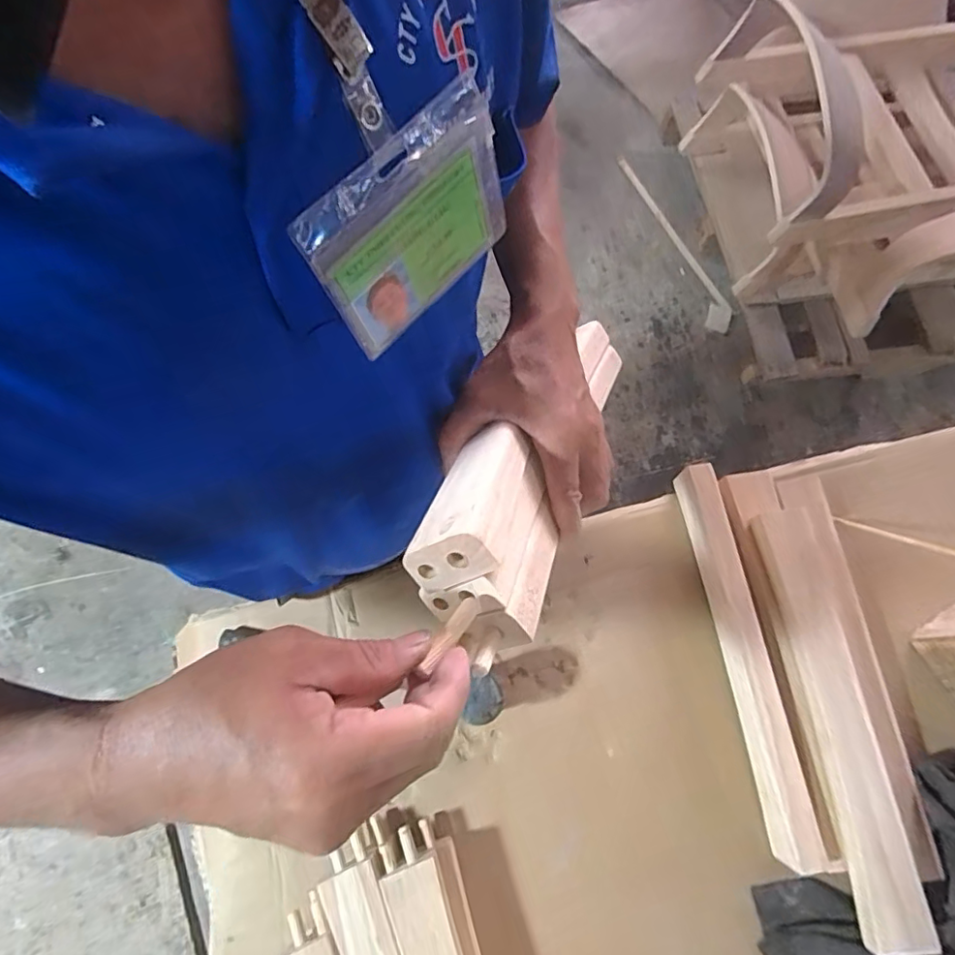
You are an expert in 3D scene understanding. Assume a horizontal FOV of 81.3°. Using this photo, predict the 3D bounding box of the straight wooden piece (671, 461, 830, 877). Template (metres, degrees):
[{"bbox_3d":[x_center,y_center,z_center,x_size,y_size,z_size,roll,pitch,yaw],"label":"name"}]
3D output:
[{"bbox_3d":[0.261,0.167,0.551,0.032,0.052,0.367,-8,72,-2],"label":"straight wooden piece"}]

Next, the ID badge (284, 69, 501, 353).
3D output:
[{"bbox_3d":[-0.028,-0.109,0.247,0.004,0.083,0.098,40,79,24],"label":"ID badge"}]

